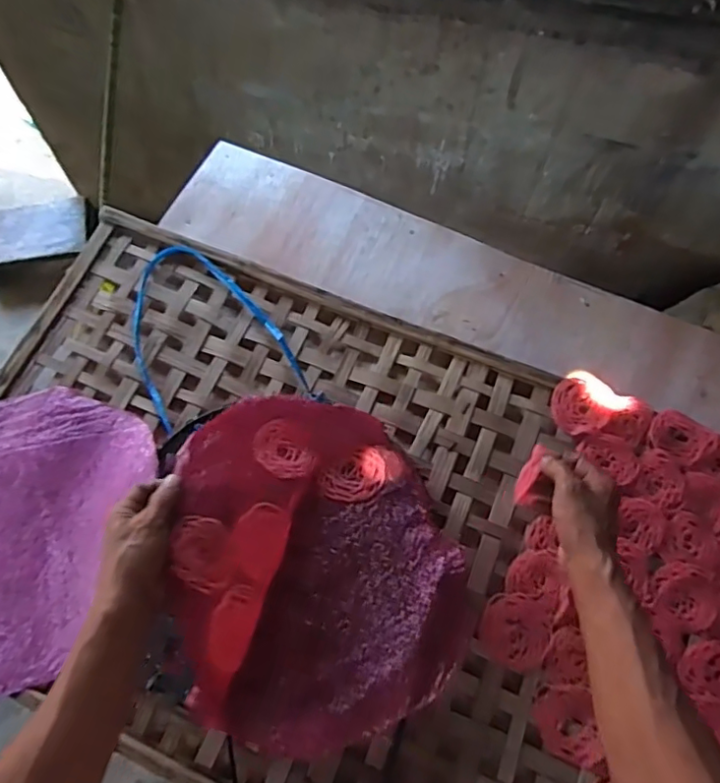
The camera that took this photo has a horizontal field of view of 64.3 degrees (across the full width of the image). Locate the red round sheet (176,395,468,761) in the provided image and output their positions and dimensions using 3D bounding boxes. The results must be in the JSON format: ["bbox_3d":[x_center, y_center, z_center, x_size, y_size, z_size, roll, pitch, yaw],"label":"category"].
[{"bbox_3d":[-0.045,0.165,0.599,0.272,0.108,0.345,-19,69,-9],"label":"red round sheet"}]

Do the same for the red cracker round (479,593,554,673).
[{"bbox_3d":[0.178,0.271,0.648,0.076,0.004,0.075,0,67,-1],"label":"red cracker round"}]

